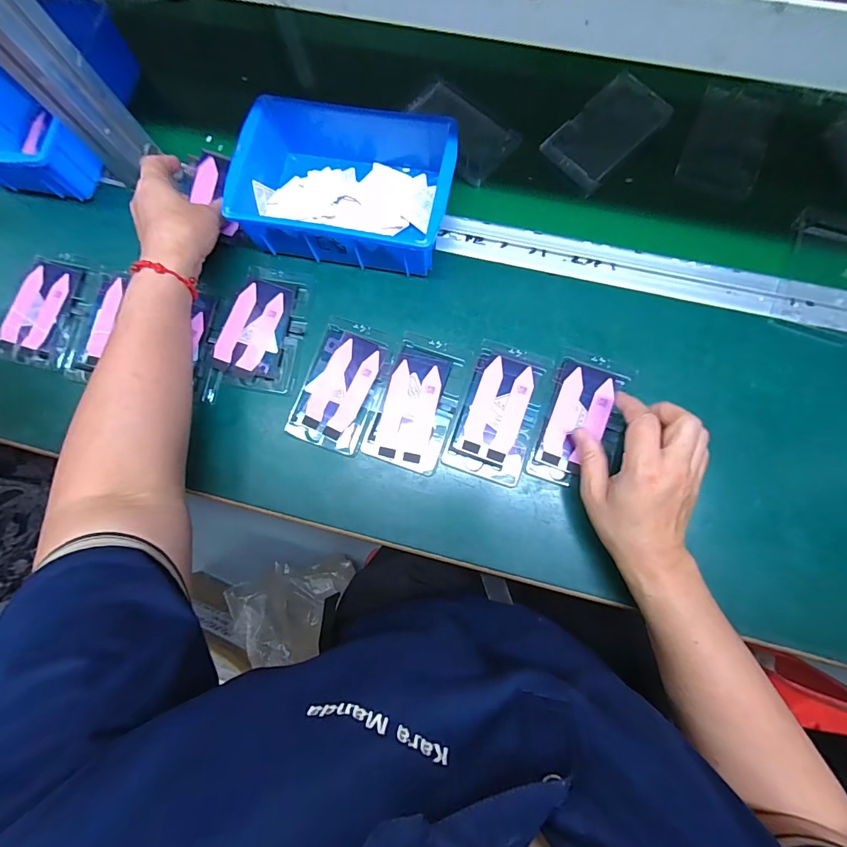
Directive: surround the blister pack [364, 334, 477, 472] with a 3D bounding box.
[{"bbox_3d":[-0.006,-0.021,0.394,0.074,0.005,0.129,17,83,5],"label":"blister pack"}]

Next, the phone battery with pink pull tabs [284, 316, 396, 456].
[{"bbox_3d":[-0.080,-0.038,0.402,0.077,0.007,0.126,20,83,5],"label":"phone battery with pink pull tabs"}]

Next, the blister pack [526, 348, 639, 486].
[{"bbox_3d":[0.148,-0.005,0.381,0.071,0.014,0.126,19,83,5],"label":"blister pack"}]

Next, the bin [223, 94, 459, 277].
[{"bbox_3d":[-0.072,-0.242,0.407,0.202,0.059,0.156,12,82,4],"label":"bin"}]

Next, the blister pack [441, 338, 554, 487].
[{"bbox_3d":[0.071,-0.011,0.388,0.072,0.008,0.129,19,83,5],"label":"blister pack"}]

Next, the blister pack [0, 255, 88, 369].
[{"bbox_3d":[-0.398,-0.118,0.430,0.068,0.010,0.113,13,82,4],"label":"blister pack"}]

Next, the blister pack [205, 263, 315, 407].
[{"bbox_3d":[-0.167,-0.092,0.415,0.093,0.004,0.139,9,82,4],"label":"blister pack"}]

